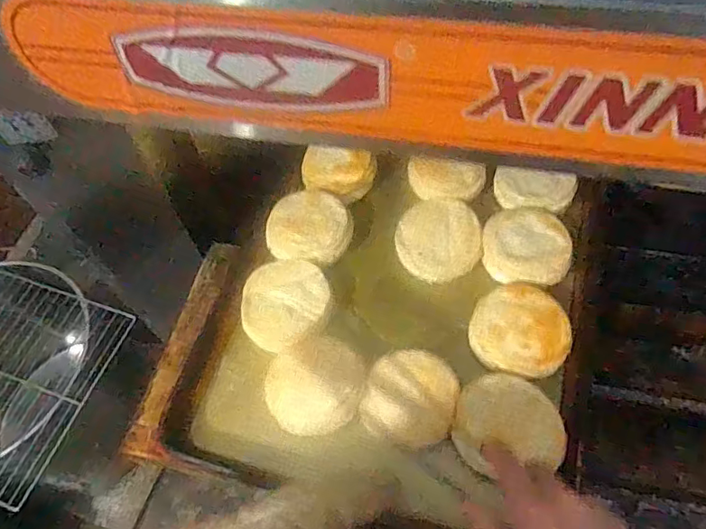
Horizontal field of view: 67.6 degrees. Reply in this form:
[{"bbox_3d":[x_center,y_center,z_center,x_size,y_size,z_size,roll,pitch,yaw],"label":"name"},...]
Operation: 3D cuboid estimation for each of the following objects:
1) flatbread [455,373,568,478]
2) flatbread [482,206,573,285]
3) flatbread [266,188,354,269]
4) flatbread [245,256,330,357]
[{"bbox_3d":[0.149,0.152,0.508,0.100,0.020,0.087,-4,75,4],"label":"flatbread"},{"bbox_3d":[0.201,-0.022,0.610,0.092,0.029,0.093,-2,58,3],"label":"flatbread"},{"bbox_3d":[-0.052,-0.047,0.644,0.101,0.026,0.104,4,58,7],"label":"flatbread"},{"bbox_3d":[-0.078,0.045,0.600,0.092,0.026,0.103,9,59,10],"label":"flatbread"}]

